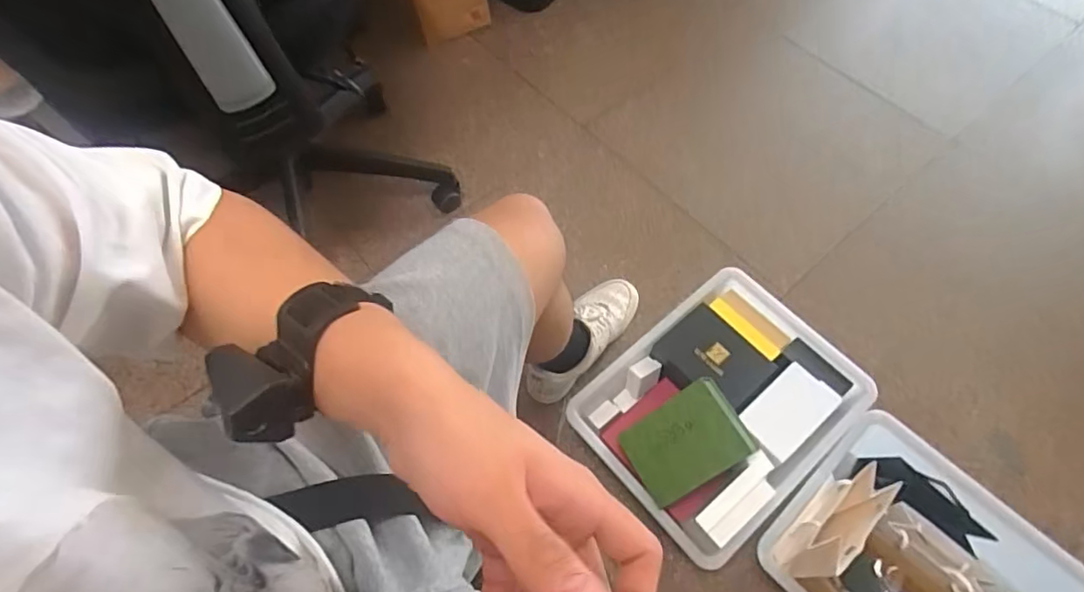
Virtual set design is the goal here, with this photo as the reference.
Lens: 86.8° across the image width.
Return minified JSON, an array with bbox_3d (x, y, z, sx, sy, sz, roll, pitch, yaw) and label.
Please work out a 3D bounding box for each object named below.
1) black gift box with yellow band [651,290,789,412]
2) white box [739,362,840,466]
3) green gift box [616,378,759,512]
[{"bbox_3d":[0.318,0.091,0.993,0.205,0.036,0.165,-37,68,-18],"label":"black gift box with yellow band"},{"bbox_3d":[0.396,0.187,0.925,0.151,0.032,0.093,-36,68,-17],"label":"white box"},{"bbox_3d":[0.223,0.226,0.890,0.168,0.063,0.128,-35,72,17],"label":"green gift box"}]

